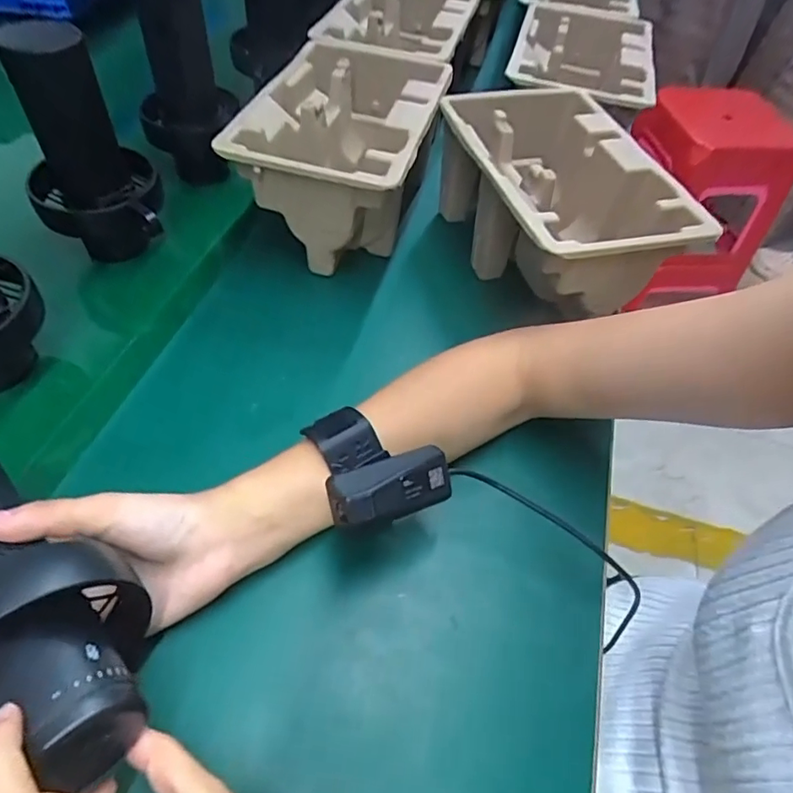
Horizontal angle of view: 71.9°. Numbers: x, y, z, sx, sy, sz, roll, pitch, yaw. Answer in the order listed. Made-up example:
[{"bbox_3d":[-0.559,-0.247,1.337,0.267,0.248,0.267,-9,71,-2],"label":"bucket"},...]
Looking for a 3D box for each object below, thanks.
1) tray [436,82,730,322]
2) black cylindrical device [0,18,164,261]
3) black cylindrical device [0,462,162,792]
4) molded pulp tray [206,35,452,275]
[{"bbox_3d":[0.132,-0.164,0.482,0.150,0.105,0.230,-8,53,-14],"label":"tray"},{"bbox_3d":[-0.244,-0.188,0.428,0.093,0.167,0.075,-7,55,-14],"label":"black cylindrical device"},{"bbox_3d":[-0.177,0.096,0.251,0.179,0.086,0.086,36,54,26],"label":"black cylindrical device"},{"bbox_3d":[-0.048,-0.226,0.514,0.148,0.108,0.231,15,53,2],"label":"molded pulp tray"}]

